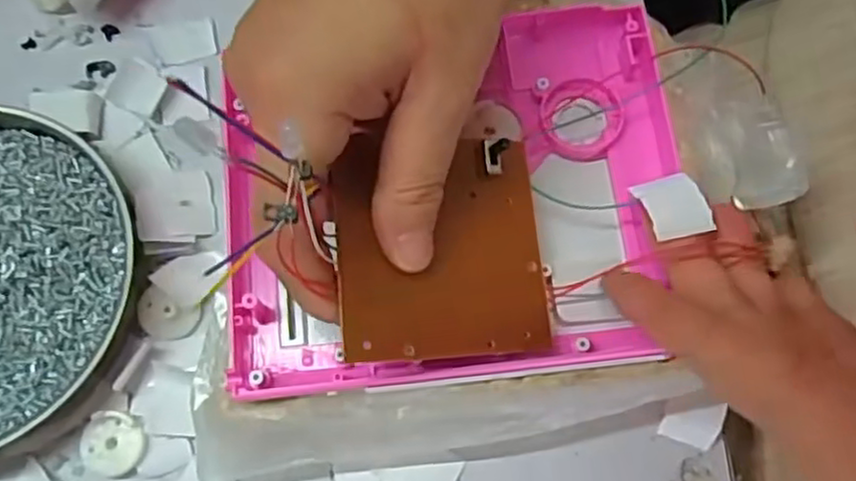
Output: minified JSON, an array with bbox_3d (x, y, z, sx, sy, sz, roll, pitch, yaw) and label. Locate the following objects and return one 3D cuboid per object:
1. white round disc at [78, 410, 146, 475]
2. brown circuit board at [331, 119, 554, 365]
[{"bbox_3d":[-0.116,0.076,0.265,0.024,0.008,0.022,0,71,-1],"label":"white round disc"},{"bbox_3d":[0.005,0.001,0.232,0.072,0.008,0.070,-2,82,-26],"label":"brown circuit board"}]

